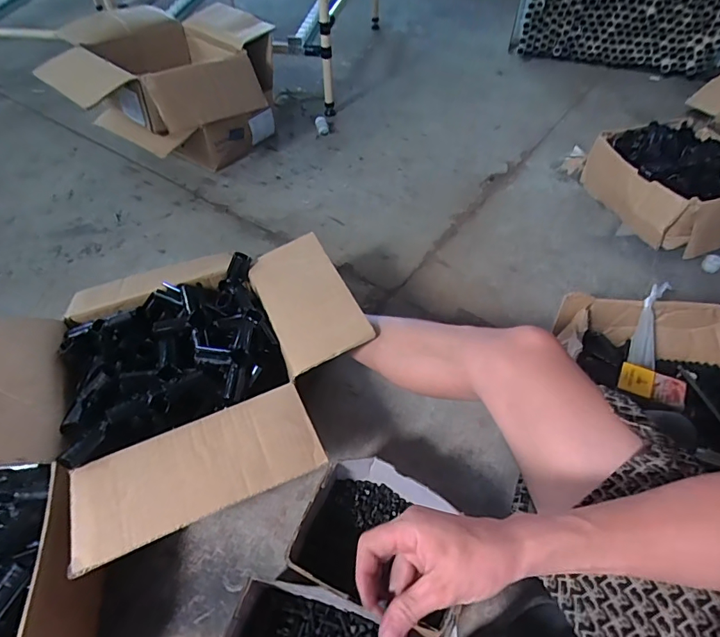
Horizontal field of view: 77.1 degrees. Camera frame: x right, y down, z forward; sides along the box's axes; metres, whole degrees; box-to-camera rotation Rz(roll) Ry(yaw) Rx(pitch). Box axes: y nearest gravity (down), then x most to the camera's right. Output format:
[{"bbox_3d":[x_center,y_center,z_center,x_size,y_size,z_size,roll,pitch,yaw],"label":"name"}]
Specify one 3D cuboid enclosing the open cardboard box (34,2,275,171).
[{"bbox_3d":[-0.510,-0.587,1.201,0.415,0.291,0.486,32,57,24],"label":"open cardboard box"}]

